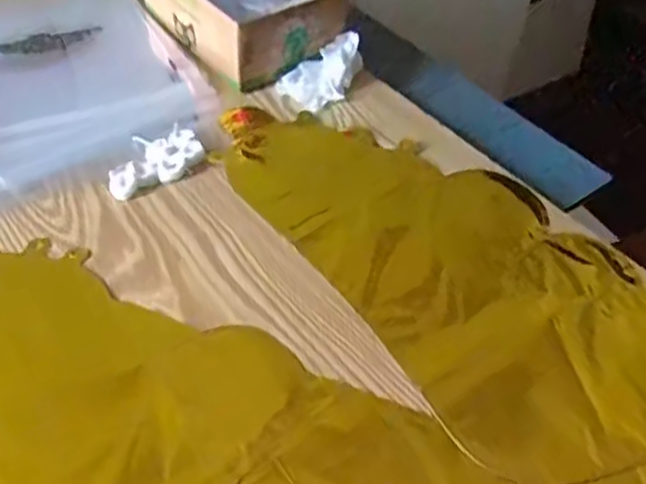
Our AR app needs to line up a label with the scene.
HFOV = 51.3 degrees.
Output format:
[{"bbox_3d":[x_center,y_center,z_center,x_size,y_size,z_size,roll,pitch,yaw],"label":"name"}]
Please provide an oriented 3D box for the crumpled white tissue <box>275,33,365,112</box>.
[{"bbox_3d":[0.006,-0.157,0.619,0.089,0.031,0.052,-32,57,-31],"label":"crumpled white tissue"}]

